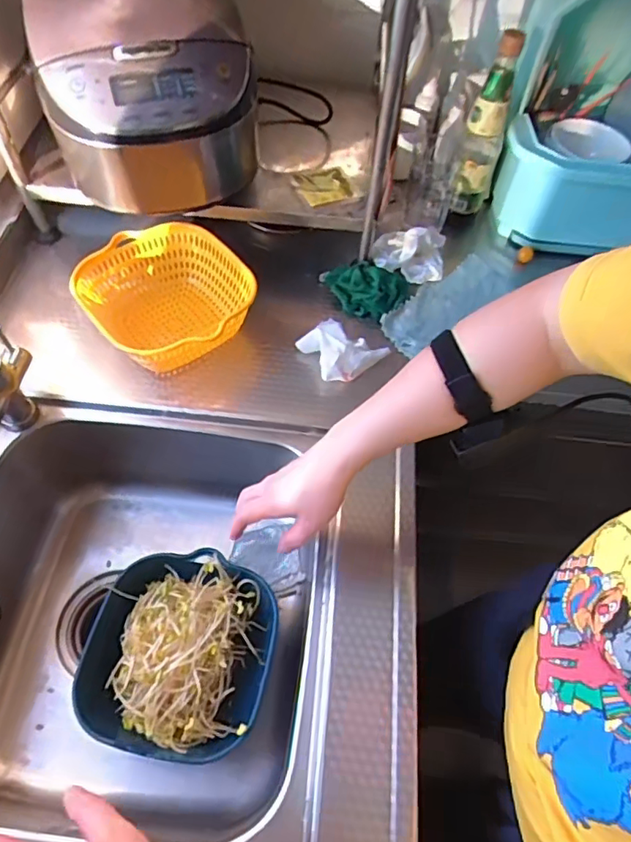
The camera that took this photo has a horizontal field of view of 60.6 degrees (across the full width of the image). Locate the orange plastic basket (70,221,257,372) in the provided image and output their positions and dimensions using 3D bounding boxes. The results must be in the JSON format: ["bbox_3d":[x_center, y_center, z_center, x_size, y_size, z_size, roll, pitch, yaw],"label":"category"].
[{"bbox_3d":[-0.191,-0.153,0.705,0.188,0.085,0.202,-35,67,-23],"label":"orange plastic basket"}]

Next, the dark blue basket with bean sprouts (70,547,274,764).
[{"bbox_3d":[-0.158,0.274,0.647,0.205,0.088,0.213,10,58,2],"label":"dark blue basket with bean sprouts"}]

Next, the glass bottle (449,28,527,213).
[{"bbox_3d":[0.249,-0.419,0.780,0.064,0.243,0.075,15,58,5],"label":"glass bottle"}]

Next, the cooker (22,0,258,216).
[{"bbox_3d":[-0.204,-0.415,0.667,0.242,0.191,0.257,-16,61,-14],"label":"cooker"}]

